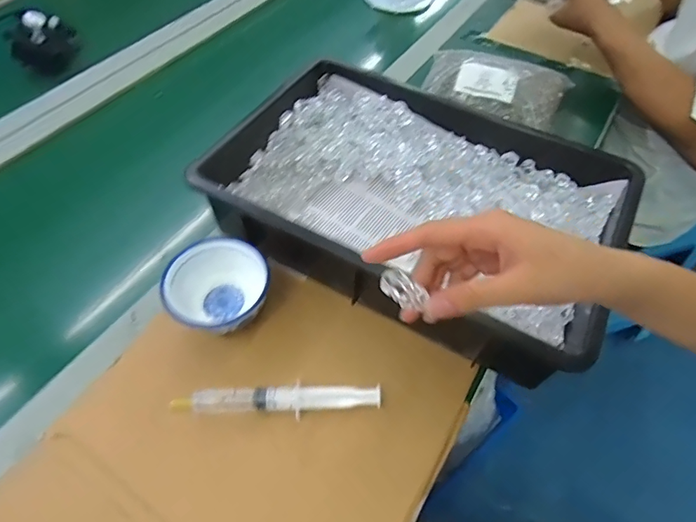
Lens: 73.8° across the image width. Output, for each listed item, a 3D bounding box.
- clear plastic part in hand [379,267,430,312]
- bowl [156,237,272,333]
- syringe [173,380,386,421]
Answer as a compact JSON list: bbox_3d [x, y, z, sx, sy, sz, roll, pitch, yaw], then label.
[{"bbox_3d":[0.034,0.017,0.292,0.015,0.011,0.029,-35,62,-24],"label":"clear plastic part in hand"},{"bbox_3d":[-0.123,0.029,0.455,0.091,0.052,0.099,1,54,-1],"label":"bowl"},{"bbox_3d":[-0.061,0.122,0.411,0.179,0.015,0.024,2,54,-1],"label":"syringe"}]

